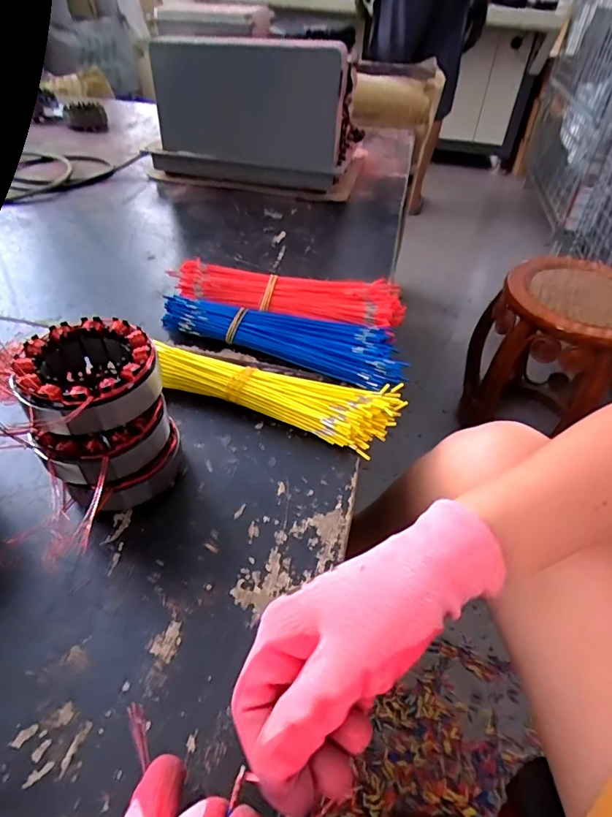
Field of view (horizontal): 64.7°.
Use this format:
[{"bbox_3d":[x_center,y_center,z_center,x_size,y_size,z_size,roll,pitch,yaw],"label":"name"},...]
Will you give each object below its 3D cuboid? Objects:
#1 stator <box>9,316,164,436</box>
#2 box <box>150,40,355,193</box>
[{"bbox_3d":[-0.139,-0.017,0.317,0.089,0.039,0.094,-1,44,-6],"label":"stator"},{"bbox_3d":[-0.096,-0.459,0.767,0.305,0.198,0.043,9,44,5],"label":"box"}]

